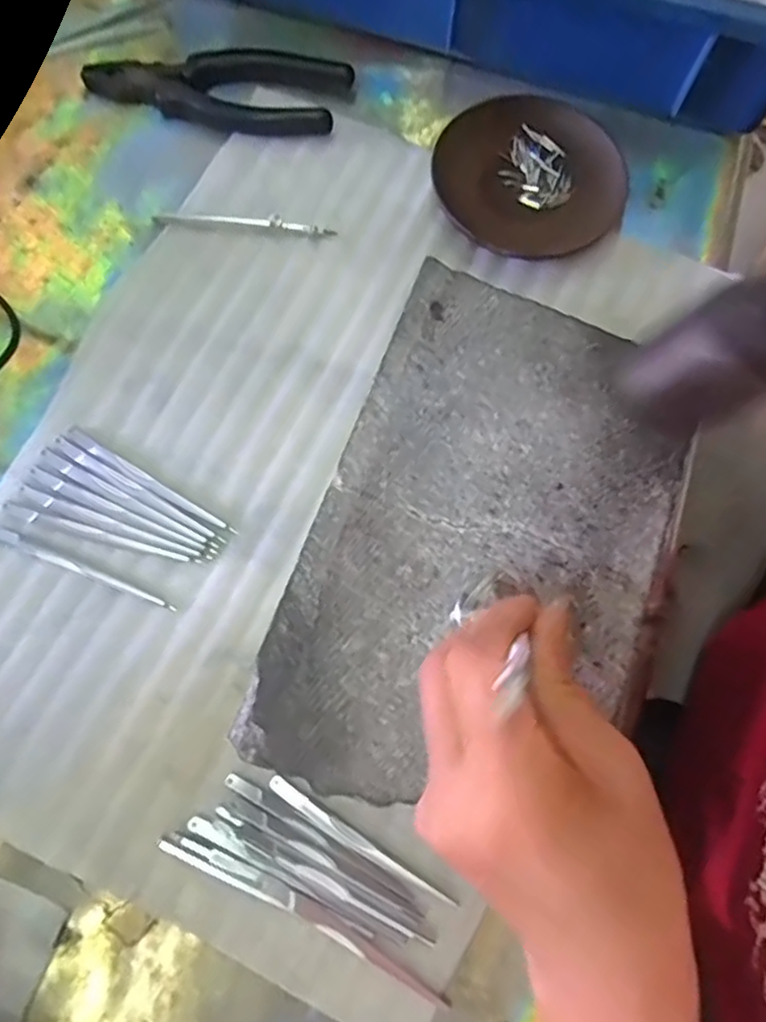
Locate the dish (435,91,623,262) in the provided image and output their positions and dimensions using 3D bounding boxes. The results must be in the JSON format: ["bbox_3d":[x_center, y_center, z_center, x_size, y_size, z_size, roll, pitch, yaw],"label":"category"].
[{"bbox_3d":[0.089,-0.204,0.389,0.115,0.013,0.109,0,76,-1],"label":"dish"}]

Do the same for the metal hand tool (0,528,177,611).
[{"bbox_3d":[-0.158,0.030,0.334,0.109,0.004,0.006,22,77,4],"label":"metal hand tool"}]

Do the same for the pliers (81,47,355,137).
[{"bbox_3d":[-0.105,-0.266,0.401,0.163,0.013,0.053,6,76,1],"label":"pliers"}]

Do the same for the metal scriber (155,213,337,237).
[{"bbox_3d":[-0.083,-0.173,0.382,0.109,0.007,0.006,6,76,0],"label":"metal scriber"}]

